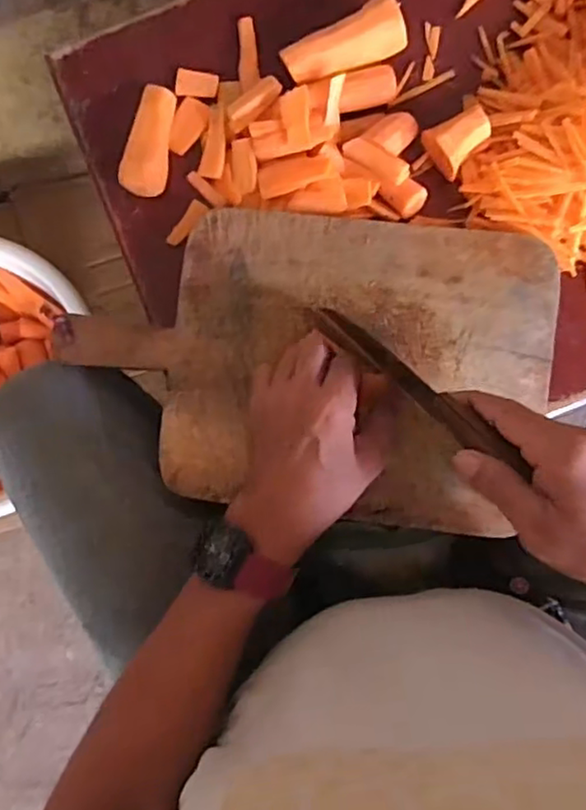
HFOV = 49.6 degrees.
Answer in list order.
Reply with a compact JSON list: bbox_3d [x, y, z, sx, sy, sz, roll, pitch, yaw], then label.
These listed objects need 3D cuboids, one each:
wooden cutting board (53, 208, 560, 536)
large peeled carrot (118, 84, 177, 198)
[{"bbox_3d":[0.010,-0.035,0.497,0.369,0.013,0.233,6,88,3],"label":"wooden cutting board"},{"bbox_3d":[-0.117,-0.217,0.519,0.032,0.019,0.089,11,88,3],"label":"large peeled carrot"}]

